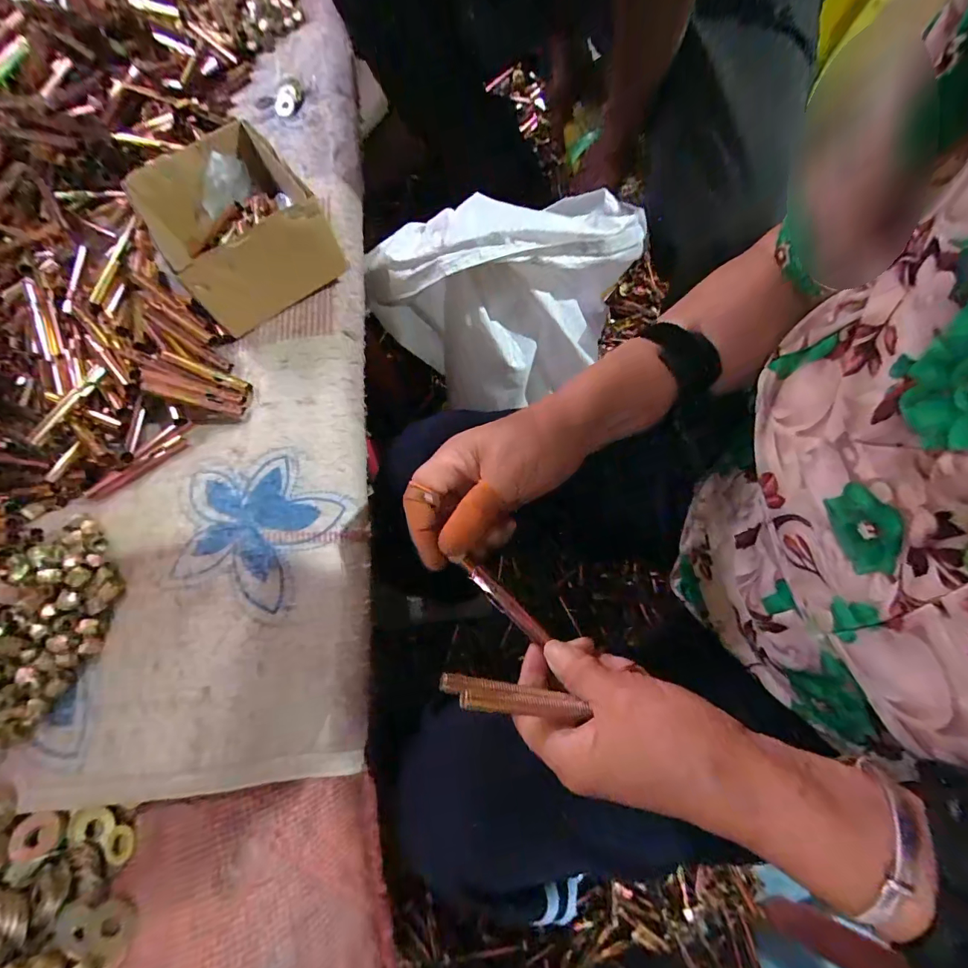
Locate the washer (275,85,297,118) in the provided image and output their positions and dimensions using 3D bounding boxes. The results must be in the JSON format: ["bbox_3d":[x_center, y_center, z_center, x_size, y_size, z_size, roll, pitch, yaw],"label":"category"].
[{"bbox_3d":[-0.263,-0.509,0.578,0.028,0.006,0.048,-2,81,9],"label":"washer"}]

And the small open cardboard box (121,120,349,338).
[{"bbox_3d":[-0.241,-0.253,0.422,0.142,0.083,0.192,-40,68,-9],"label":"small open cardboard box"}]

